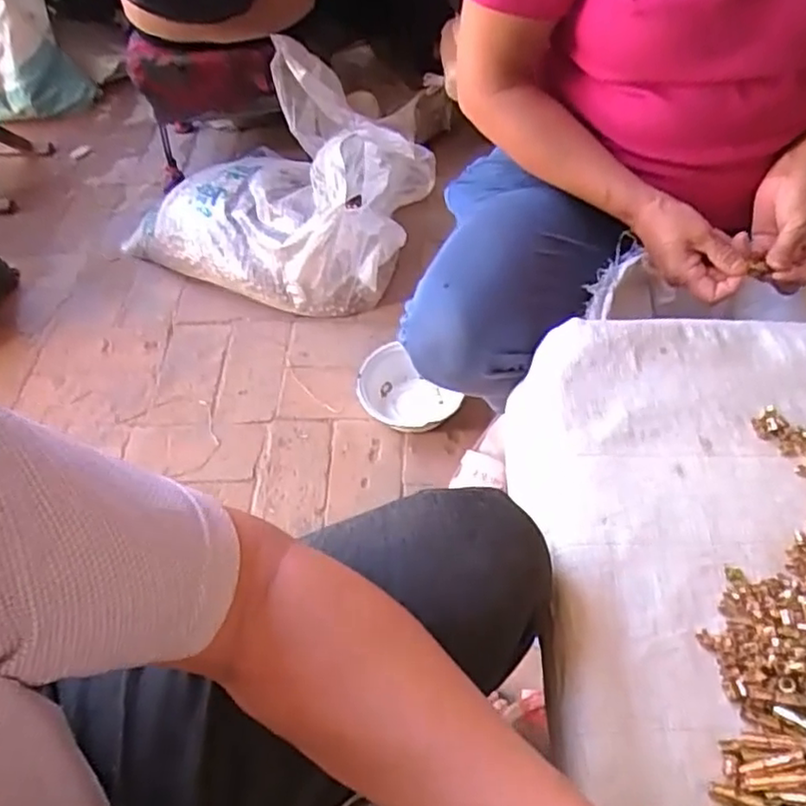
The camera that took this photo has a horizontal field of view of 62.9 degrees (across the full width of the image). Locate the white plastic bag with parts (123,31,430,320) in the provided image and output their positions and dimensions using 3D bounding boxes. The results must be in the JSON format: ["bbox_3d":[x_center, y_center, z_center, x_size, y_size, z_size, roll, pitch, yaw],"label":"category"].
[{"bbox_3d":[-0.228,-0.399,1.199,0.465,0.270,0.393,29,61,22],"label":"white plastic bag with parts"}]

